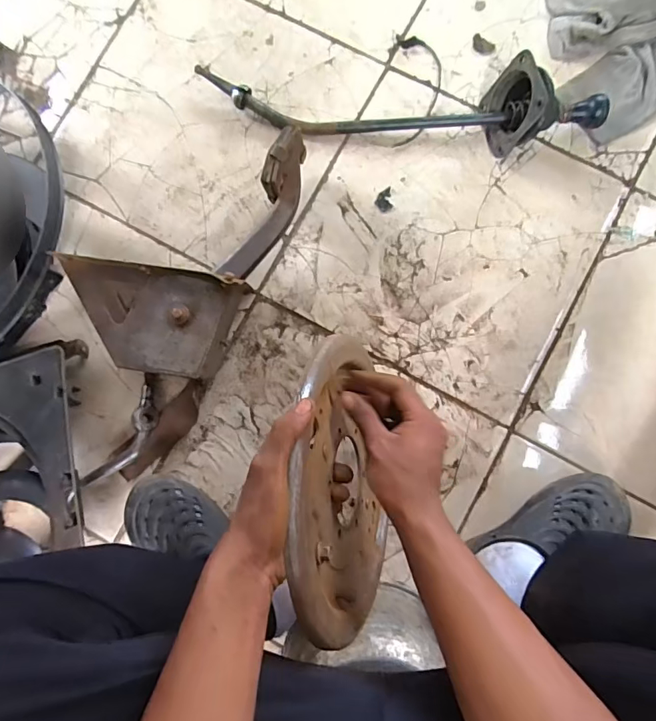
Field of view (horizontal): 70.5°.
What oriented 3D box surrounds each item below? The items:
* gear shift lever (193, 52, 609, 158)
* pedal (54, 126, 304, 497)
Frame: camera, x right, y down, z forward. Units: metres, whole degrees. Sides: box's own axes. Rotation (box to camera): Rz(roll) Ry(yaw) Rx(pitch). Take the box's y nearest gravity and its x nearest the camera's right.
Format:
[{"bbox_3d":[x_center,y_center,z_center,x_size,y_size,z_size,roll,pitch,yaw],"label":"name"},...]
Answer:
[{"bbox_3d":[0.102,-0.374,0.649,0.584,0.092,0.105,8,87,2],"label":"gear shift lever"},{"bbox_3d":[-0.229,-0.090,0.640,0.225,0.097,0.529,27,88,3],"label":"pedal"}]

